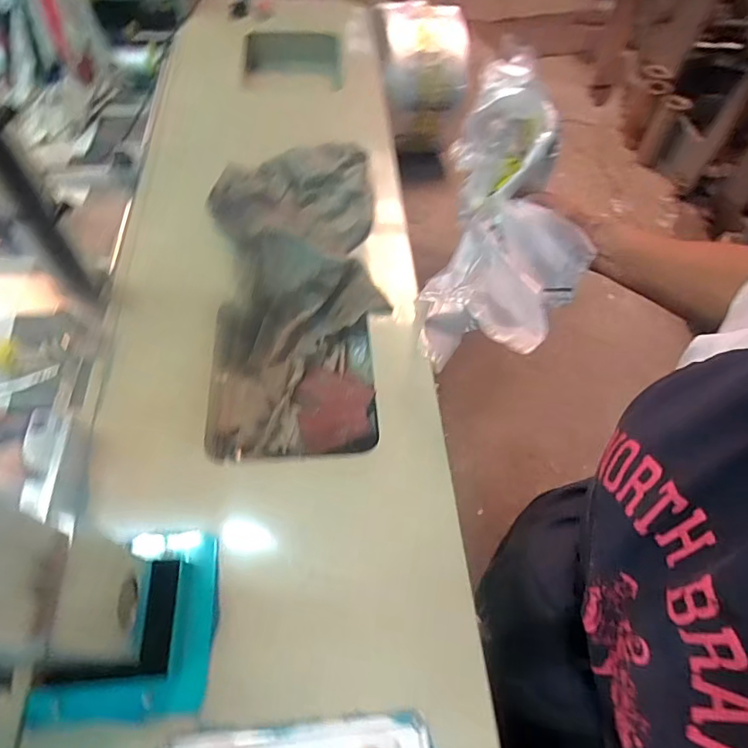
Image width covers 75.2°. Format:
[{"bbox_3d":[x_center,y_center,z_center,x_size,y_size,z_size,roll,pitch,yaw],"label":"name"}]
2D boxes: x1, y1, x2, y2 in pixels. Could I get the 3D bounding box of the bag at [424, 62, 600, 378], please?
[{"bbox_3d":[0.150,-0.159,0.511,0.165,0.117,0.317,9,73,4],"label":"bag"}]

